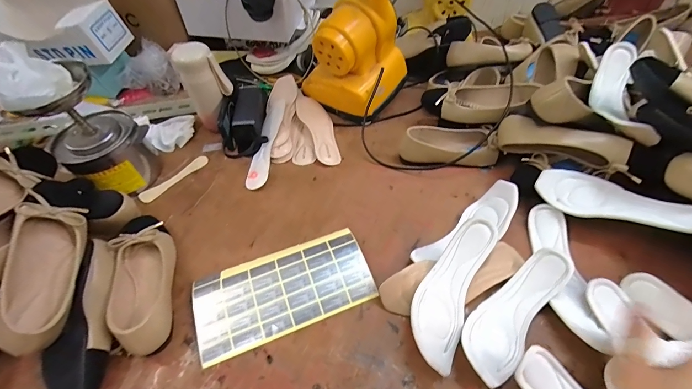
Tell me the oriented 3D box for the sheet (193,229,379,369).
[{"bbox_3d":[-0.092,0.137,0.468,0.252,0.018,0.118,-18,53,-10],"label":"sheet"}]

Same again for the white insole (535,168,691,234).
[{"bbox_3d":[0.398,0.006,0.462,0.076,0.049,0.207,-41,40,-25],"label":"white insole"}]

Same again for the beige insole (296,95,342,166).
[{"bbox_3d":[-0.058,-0.148,0.693,0.066,0.019,0.215,-18,53,-9],"label":"beige insole"}]

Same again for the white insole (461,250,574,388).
[{"bbox_3d":[0.213,0.151,0.413,0.068,0.048,0.192,34,61,27],"label":"white insole"}]

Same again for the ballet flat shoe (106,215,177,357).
[{"bbox_3d":[-0.302,0.117,0.480,0.085,0.060,0.232,-22,53,-12],"label":"ballet flat shoe"}]

